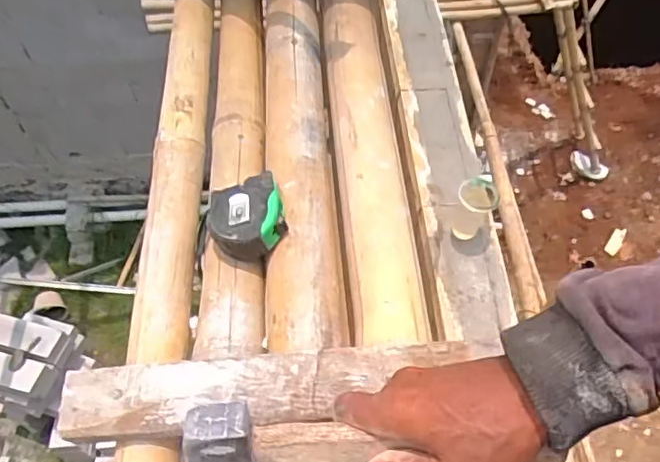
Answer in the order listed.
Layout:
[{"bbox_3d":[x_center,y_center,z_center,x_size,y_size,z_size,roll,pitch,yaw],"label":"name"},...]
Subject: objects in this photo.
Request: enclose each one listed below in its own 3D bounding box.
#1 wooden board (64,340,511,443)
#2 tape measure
[{"bbox_3d":[-0.049,0.128,0.508,0.347,0.017,0.062,-7,57,1],"label":"wooden board"},{"bbox_3d":[-0.086,-0.017,0.627,0.078,0.043,0.076,-6,57,-3],"label":"tape measure"}]

